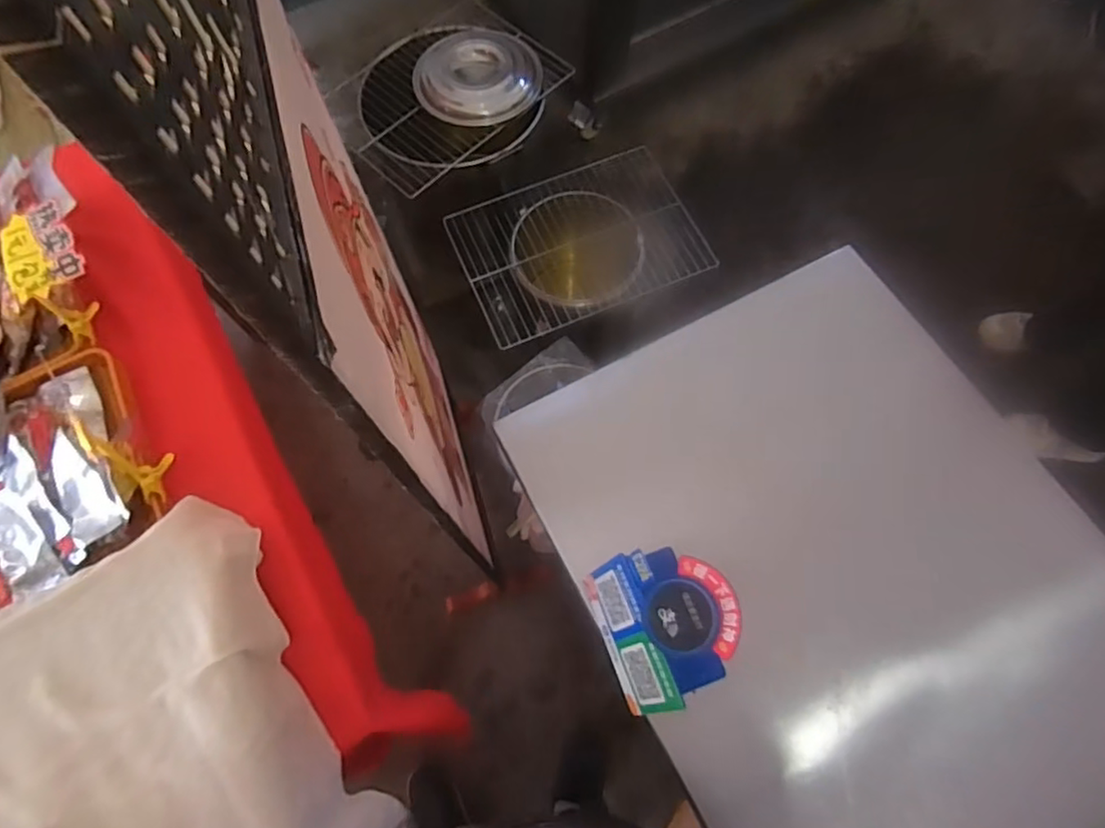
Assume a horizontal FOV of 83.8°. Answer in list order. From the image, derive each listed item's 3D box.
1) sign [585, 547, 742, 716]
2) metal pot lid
[{"bbox_3d":[0.120,0.232,0.665,0.121,0.179,0.166,-17,71,-6],"label":"sign"},{"bbox_3d":[-0.177,-0.859,1.521,0.295,0.066,0.291,0,70,0],"label":"metal pot lid"}]

